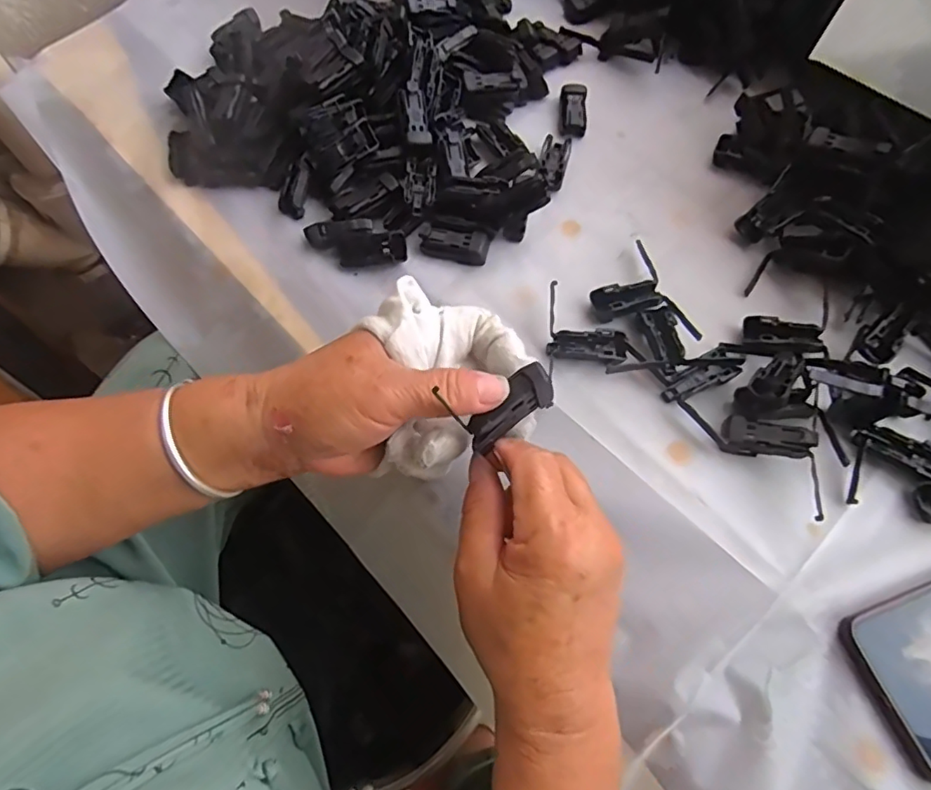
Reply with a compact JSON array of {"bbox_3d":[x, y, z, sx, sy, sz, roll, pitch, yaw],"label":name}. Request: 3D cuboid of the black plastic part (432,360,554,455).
[{"bbox_3d":[0.022,0.008,0.261,0.048,0.015,0.017,-42,72,-4],"label":"black plastic part"}]

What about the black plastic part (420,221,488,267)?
[{"bbox_3d":[-0.008,-0.106,0.385,0.049,0.014,0.021,14,66,5],"label":"black plastic part"}]

